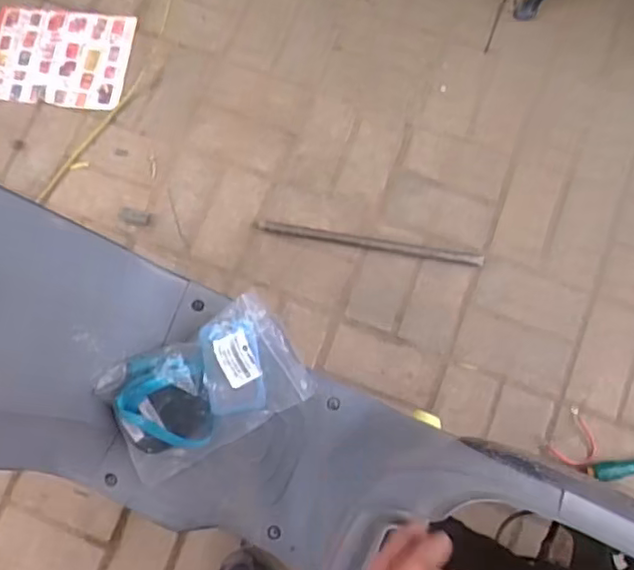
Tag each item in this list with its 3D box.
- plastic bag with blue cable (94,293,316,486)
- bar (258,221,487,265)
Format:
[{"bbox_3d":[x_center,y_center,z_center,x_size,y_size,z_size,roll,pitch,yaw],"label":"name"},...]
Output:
[{"bbox_3d":[-0.140,0.122,0.772,0.237,0.078,0.144,-28,78,-5],"label":"plastic bag with blue cable"},{"bbox_3d":[0.090,-0.076,1.108,0.395,0.020,0.020,11,76,4],"label":"bar"}]

